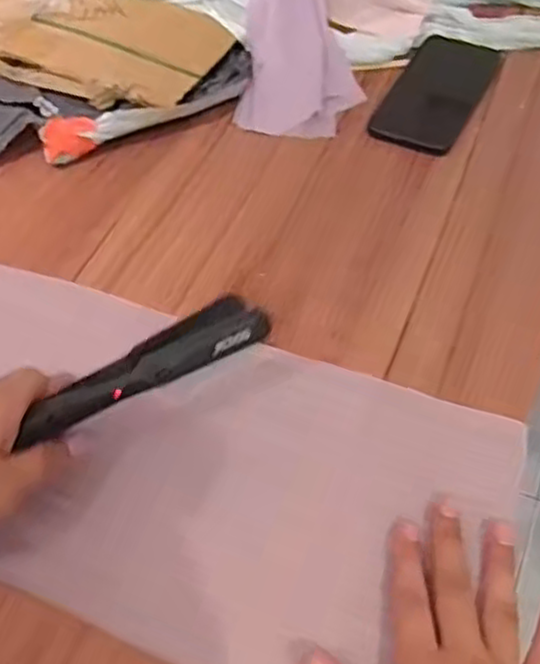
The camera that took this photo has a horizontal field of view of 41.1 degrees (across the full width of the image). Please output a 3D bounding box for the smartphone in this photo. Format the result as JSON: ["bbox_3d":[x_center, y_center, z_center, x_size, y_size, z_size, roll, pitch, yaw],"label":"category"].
[{"bbox_3d":[0.161,-0.232,0.692,0.080,0.007,0.166,23,58,17],"label":"smartphone"}]

